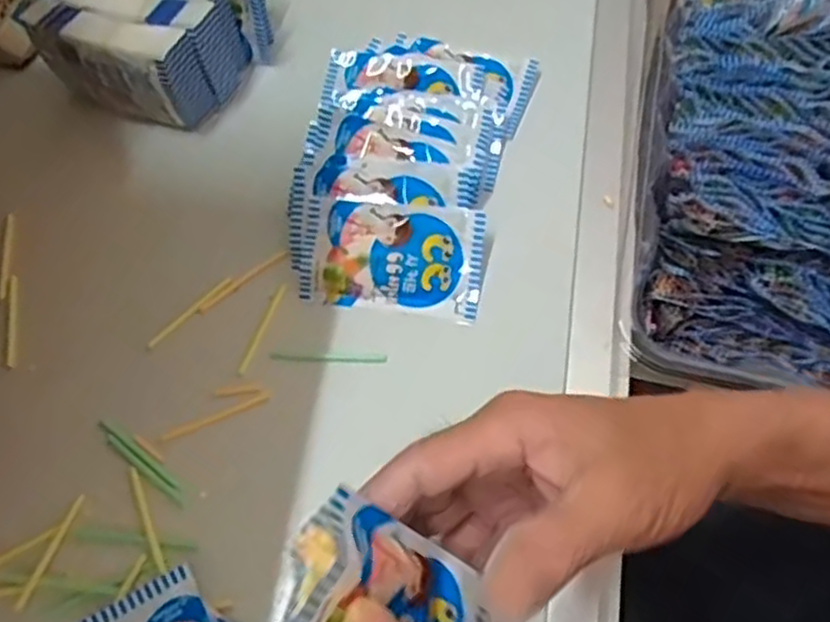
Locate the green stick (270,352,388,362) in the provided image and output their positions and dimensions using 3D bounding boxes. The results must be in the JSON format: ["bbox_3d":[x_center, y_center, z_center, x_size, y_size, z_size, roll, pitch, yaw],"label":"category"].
[{"bbox_3d":[-0.048,0.025,0.416,0.064,0.004,0.005,0,62,2],"label":"green stick"}]

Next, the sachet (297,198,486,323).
[{"bbox_3d":[-0.014,-0.032,0.434,0.104,0.011,0.061,7,85,1],"label":"sachet"}]

